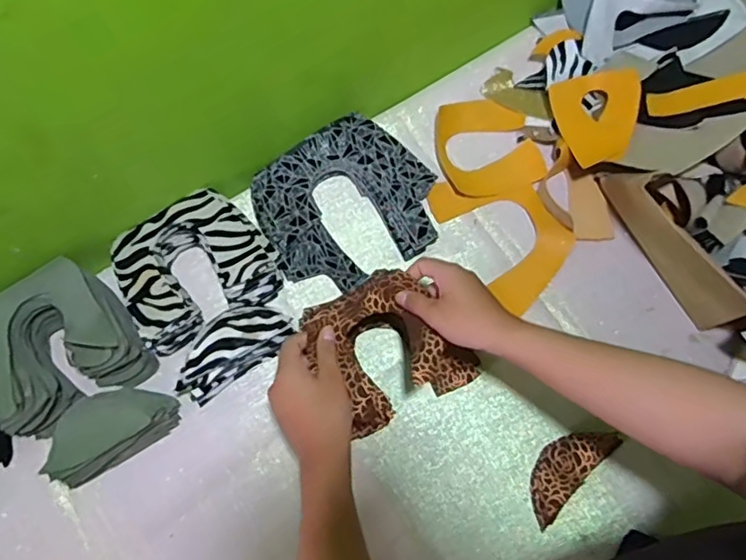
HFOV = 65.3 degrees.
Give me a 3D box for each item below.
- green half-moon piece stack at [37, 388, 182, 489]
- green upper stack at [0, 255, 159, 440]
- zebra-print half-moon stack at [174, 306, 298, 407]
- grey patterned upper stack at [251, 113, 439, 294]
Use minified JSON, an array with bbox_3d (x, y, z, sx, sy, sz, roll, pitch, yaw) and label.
[{"bbox_3d":[-0.262,0.147,0.578,0.127,0.065,0.058,-29,73,-8],"label":"green half-moon piece stack"},{"bbox_3d":[-0.333,0.066,0.615,0.161,0.058,0.146,-30,73,-8],"label":"green upper stack"},{"bbox_3d":[-0.148,0.071,0.607,0.133,0.066,0.055,-31,74,-8],"label":"zebra-print half-moon stack"},{"bbox_3d":[-0.030,-0.086,0.669,0.191,0.036,0.178,-32,74,-9],"label":"grey patterned upper stack"}]

